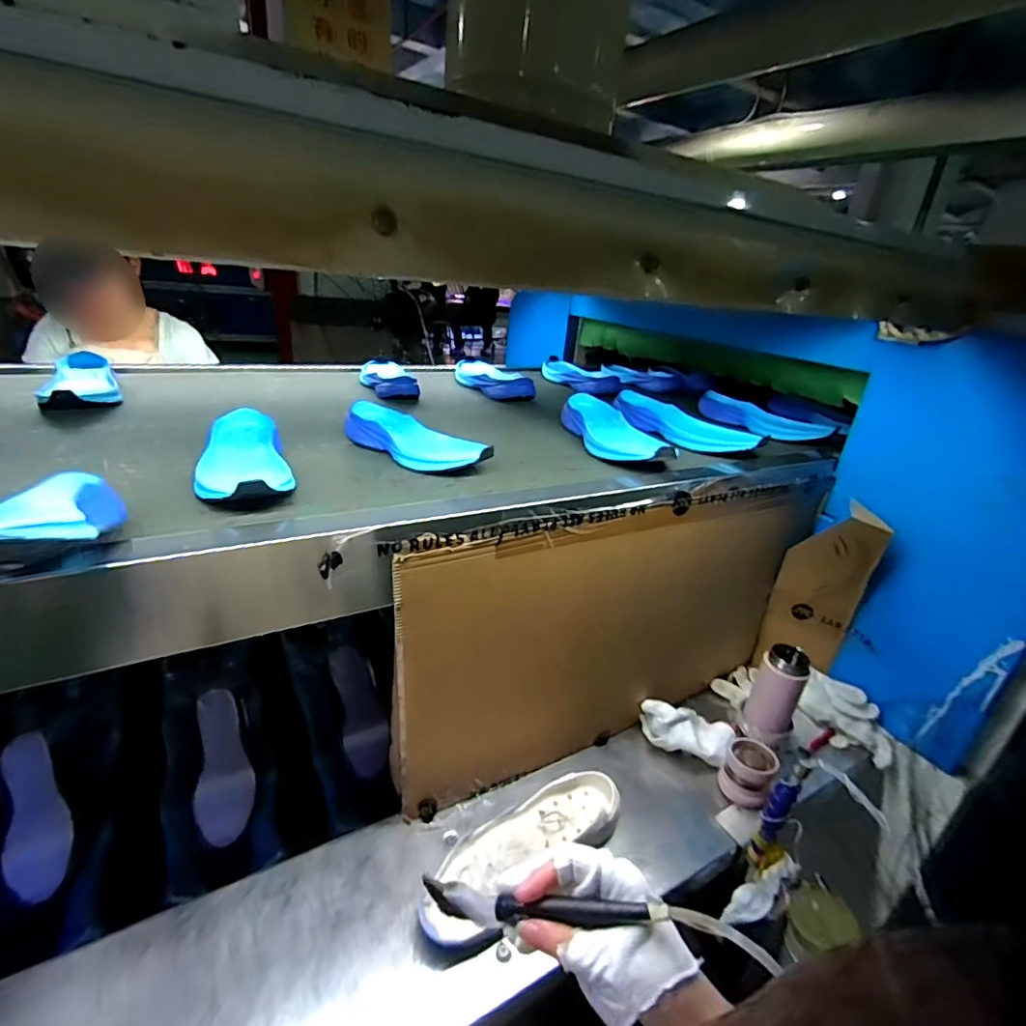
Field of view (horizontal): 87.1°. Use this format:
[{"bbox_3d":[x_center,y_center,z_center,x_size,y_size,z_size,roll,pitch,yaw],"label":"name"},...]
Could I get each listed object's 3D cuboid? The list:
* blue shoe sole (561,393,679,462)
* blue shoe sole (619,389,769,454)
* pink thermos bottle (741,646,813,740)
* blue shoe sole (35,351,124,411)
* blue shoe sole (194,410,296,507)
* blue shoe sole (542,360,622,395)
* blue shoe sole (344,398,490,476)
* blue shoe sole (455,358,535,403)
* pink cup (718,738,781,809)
[{"bbox_3d":[0.151,-0.126,0.835,0.088,0.051,0.265,-2,25,-13],"label":"blue shoe sole"},{"bbox_3d":[0.287,-0.150,0.924,0.092,0.051,0.269,-17,32,-38],"label":"blue shoe sole"},{"bbox_3d":[0.396,0.273,0.816,0.067,0.129,0.067,18,28,27],"label":"pink thermos bottle"},{"bbox_3d":[-0.642,-0.195,0.805,0.088,0.049,0.240,-12,29,-31],"label":"blue shoe sole"},{"bbox_3d":[-0.288,-0.058,0.577,0.084,0.045,0.211,-9,28,-27],"label":"blue shoe sole"},{"bbox_3d":[0.140,-0.322,1.277,0.088,0.040,0.250,-9,28,-27],"label":"blue shoe sole"},{"bbox_3d":[-0.127,-0.095,0.698,0.215,0.052,0.083,22,30,34],"label":"blue shoe sole"},{"bbox_3d":[-0.057,-0.285,1.150,0.112,0.042,0.275,-7,27,-22],"label":"blue shoe sole"},{"bbox_3d":[0.336,0.373,0.773,0.063,0.073,0.066,3,25,-2],"label":"pink cup"}]

